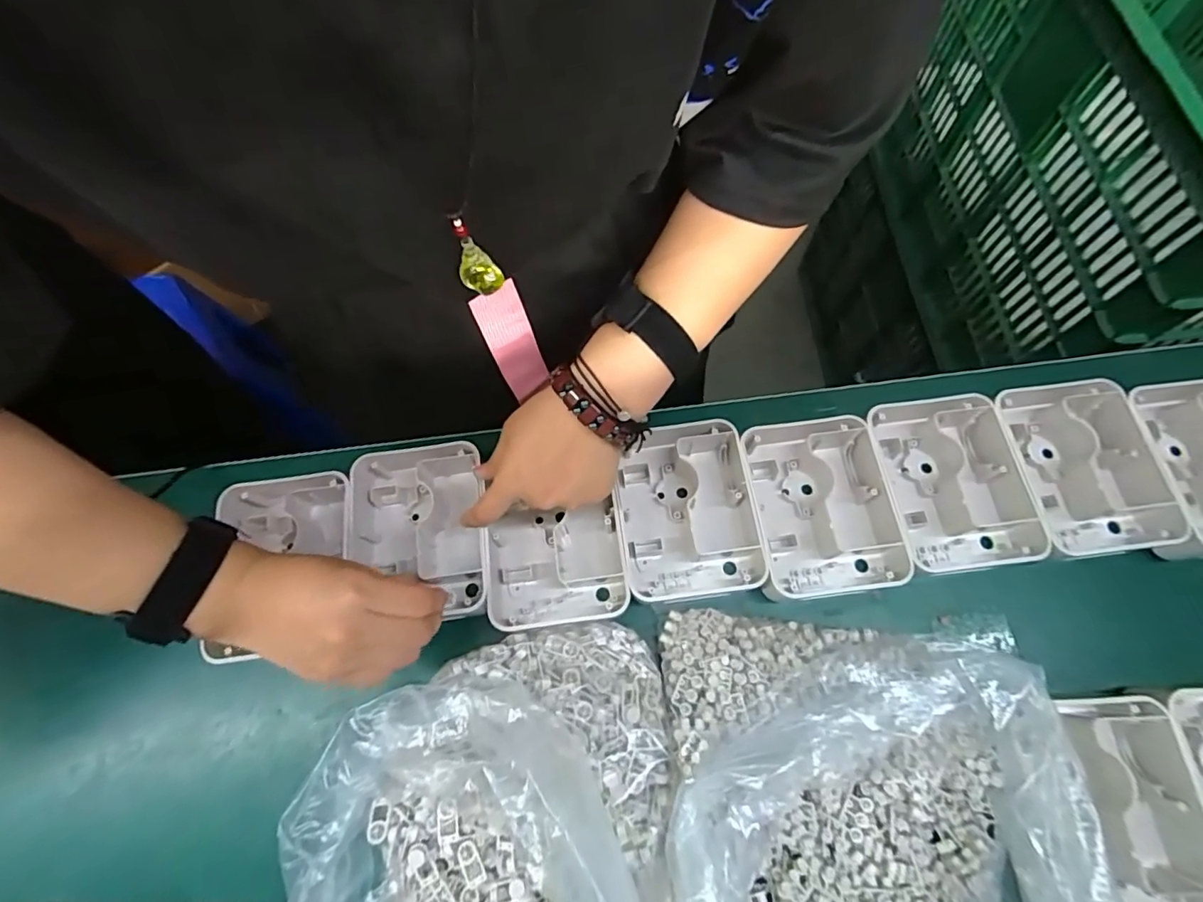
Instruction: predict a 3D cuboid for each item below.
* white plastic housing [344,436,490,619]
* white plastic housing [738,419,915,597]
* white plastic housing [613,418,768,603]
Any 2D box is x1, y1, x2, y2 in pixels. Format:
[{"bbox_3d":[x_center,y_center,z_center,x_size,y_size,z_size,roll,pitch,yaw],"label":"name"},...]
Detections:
[{"bbox_3d":[-0.137,0.062,0.409,0.102,0.044,0.125,-9,70,-2],"label":"white plastic housing"},{"bbox_3d":[0.158,0.041,0.404,0.096,0.042,0.126,-7,70,-1],"label":"white plastic housing"},{"bbox_3d":[0.063,0.044,0.410,0.103,0.037,0.126,-9,70,-2],"label":"white plastic housing"}]

